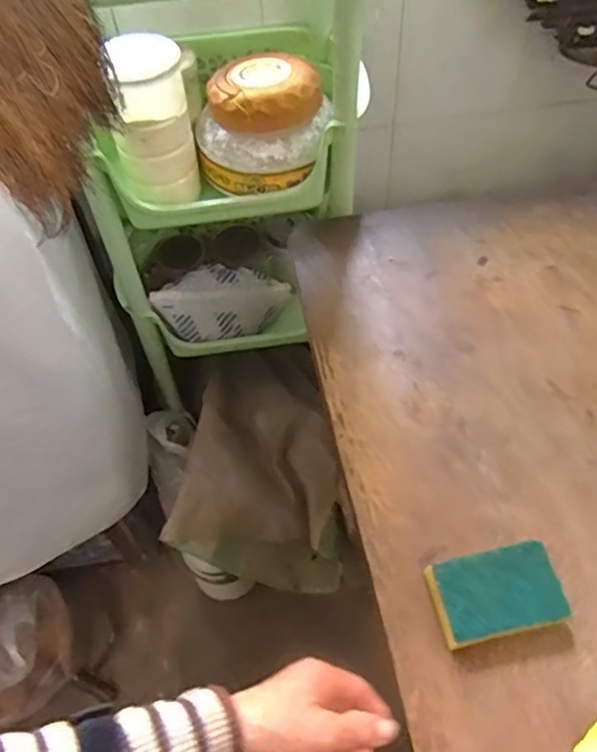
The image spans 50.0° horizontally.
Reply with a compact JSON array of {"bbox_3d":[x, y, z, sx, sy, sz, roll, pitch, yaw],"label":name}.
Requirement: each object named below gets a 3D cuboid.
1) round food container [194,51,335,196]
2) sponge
[{"bbox_3d":[-0.049,-0.333,0.844,0.171,0.113,0.139,-2,55,2],"label":"round food container"},{"bbox_3d":[0.165,0.185,0.539,0.103,0.028,0.067,-12,55,-5],"label":"sponge"}]

